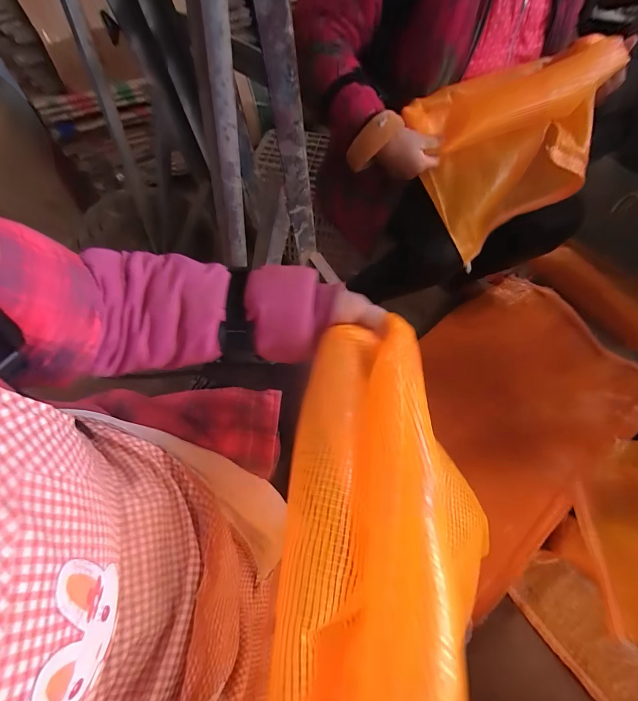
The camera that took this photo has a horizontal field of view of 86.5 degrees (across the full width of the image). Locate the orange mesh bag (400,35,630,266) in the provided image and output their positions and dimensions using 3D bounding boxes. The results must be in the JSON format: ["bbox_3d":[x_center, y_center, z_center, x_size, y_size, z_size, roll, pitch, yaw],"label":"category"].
[{"bbox_3d":[0.351,-0.383,0.640,0.332,0.236,0.220,-23,60,-15],"label":"orange mesh bag"}]

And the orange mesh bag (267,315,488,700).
[{"bbox_3d":[0.033,0.110,0.226,0.111,0.075,0.317,5,55,2],"label":"orange mesh bag"}]

